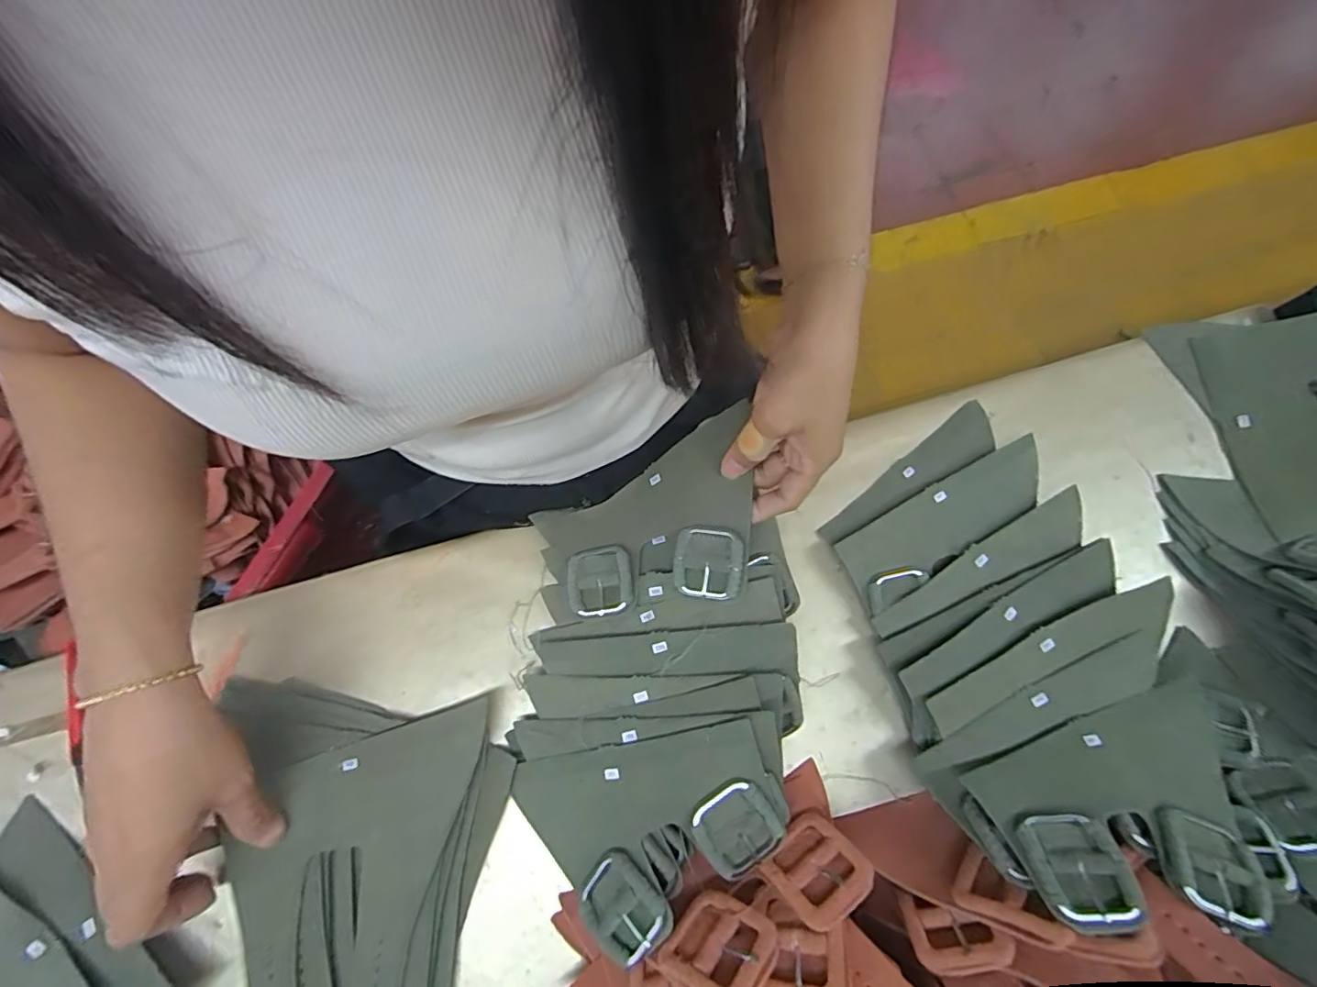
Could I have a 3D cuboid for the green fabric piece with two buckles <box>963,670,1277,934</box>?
[{"bbox_3d":[0.252,0.169,0.295,0.149,0.024,0.098,-7,37,-11],"label":"green fabric piece with two buckles"}]

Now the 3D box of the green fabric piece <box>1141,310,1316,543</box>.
[{"bbox_3d":[0.502,-0.075,0.402,0.178,0.026,0.172,-20,73,18],"label":"green fabric piece"}]

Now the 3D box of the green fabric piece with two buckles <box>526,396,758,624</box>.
[{"bbox_3d":[-0.008,0.020,0.376,0.149,0.028,0.113,-14,70,13],"label":"green fabric piece with two buckles"}]

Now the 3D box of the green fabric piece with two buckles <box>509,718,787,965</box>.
[{"bbox_3d":[-0.005,0.195,0.319,0.151,0.044,0.101,-13,71,-4],"label":"green fabric piece with two buckles"}]

